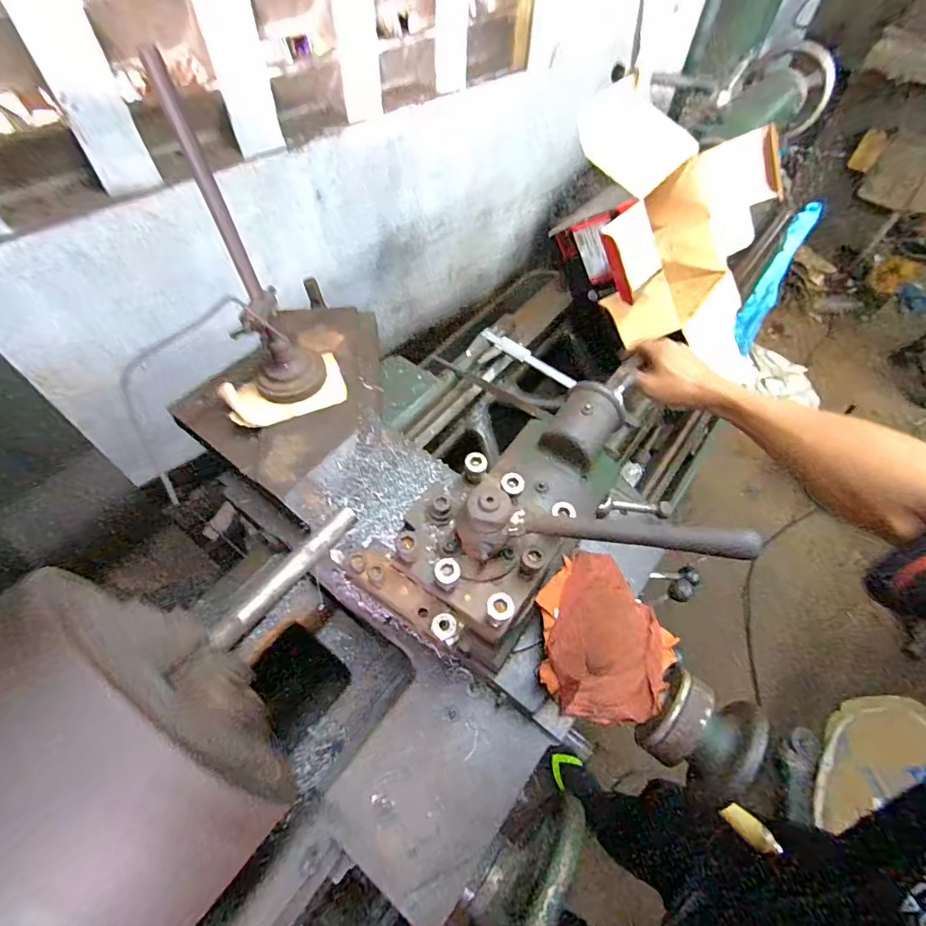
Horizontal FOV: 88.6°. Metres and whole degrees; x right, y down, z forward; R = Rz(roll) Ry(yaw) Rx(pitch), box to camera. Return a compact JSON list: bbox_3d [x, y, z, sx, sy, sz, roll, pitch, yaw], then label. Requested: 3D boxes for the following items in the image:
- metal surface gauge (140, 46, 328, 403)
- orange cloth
[{"bbox_3d":[-0.215,-0.193,0.487,0.077,0.325,0.072,-1,57,-4],"label":"metal surface gauge"},{"bbox_3d":[0.135,0.178,0.482,0.155,0.040,0.153,49,51,-4],"label":"orange cloth"}]

